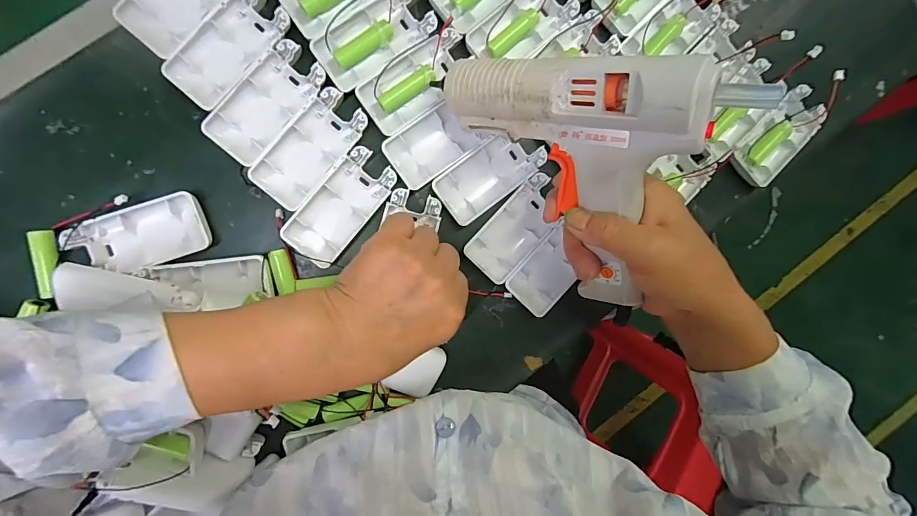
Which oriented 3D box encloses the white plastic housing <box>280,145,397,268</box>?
[{"bbox_3d":[-0.093,-0.040,0.319,0.045,0.012,0.094,39,89,-8],"label":"white plastic housing"}]

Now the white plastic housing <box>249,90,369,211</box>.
[{"bbox_3d":[-0.115,-0.085,0.314,0.045,0.011,0.094,39,89,-8],"label":"white plastic housing"}]

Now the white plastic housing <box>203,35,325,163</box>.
[{"bbox_3d":[-0.147,-0.119,0.308,0.042,0.010,0.094,40,89,-8],"label":"white plastic housing"}]

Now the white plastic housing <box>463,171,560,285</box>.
[{"bbox_3d":[0.050,-0.025,0.342,0.045,0.011,0.092,44,88,-8],"label":"white plastic housing"}]

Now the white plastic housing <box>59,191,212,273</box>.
[{"bbox_3d":[-0.238,-0.016,0.303,0.090,0.017,0.046,-18,96,-5],"label":"white plastic housing"}]

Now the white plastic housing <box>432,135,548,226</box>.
[{"bbox_3d":[0.027,-0.071,0.337,0.092,0.013,0.046,-37,98,-3],"label":"white plastic housing"}]

